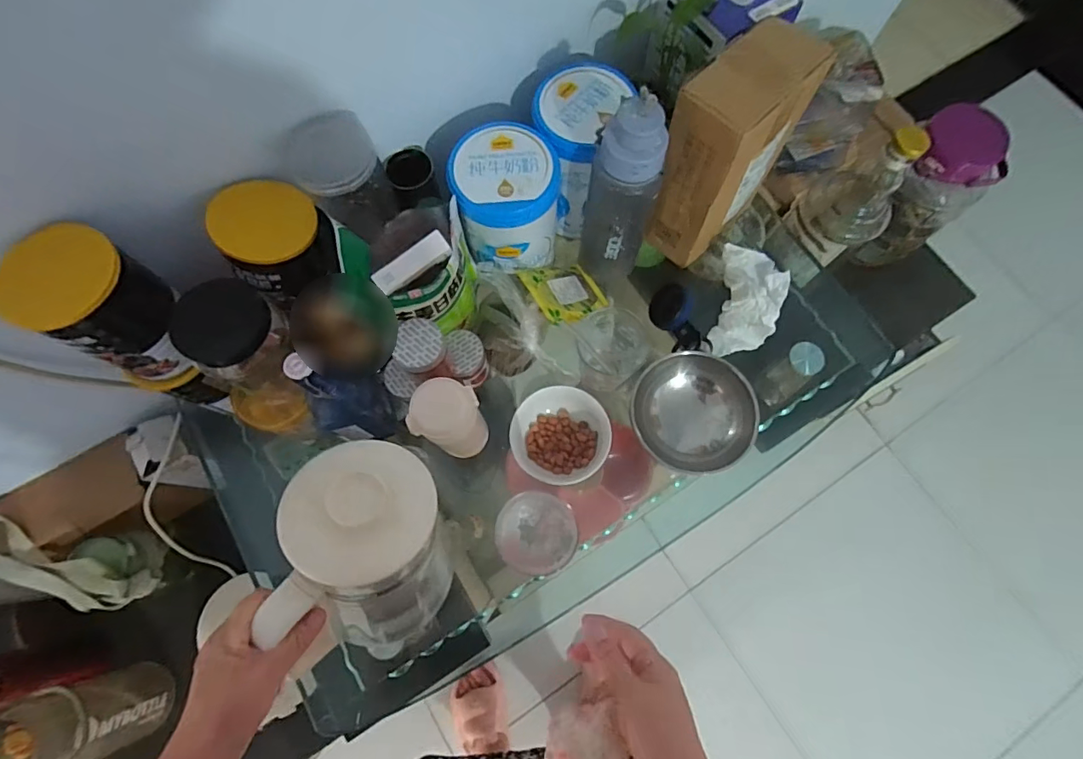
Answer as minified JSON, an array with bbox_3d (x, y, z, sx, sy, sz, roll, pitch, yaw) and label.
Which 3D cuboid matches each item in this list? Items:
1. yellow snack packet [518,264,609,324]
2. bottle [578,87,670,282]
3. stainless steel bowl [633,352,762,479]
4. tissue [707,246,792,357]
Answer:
[{"bbox_3d":[0.033,-0.120,0.688,0.124,0.010,0.085,-21,80,-43],"label":"yellow snack packet"},{"bbox_3d":[0.096,-0.211,0.605,0.078,0.262,0.069,-11,74,-3],"label":"bottle"},{"bbox_3d":[0.188,0.041,0.616,0.141,0.044,0.155,-42,78,-11],"label":"stainless steel bowl"},{"bbox_3d":[0.292,-0.106,0.699,0.102,0.034,0.164,11,74,3],"label":"tissue"}]

